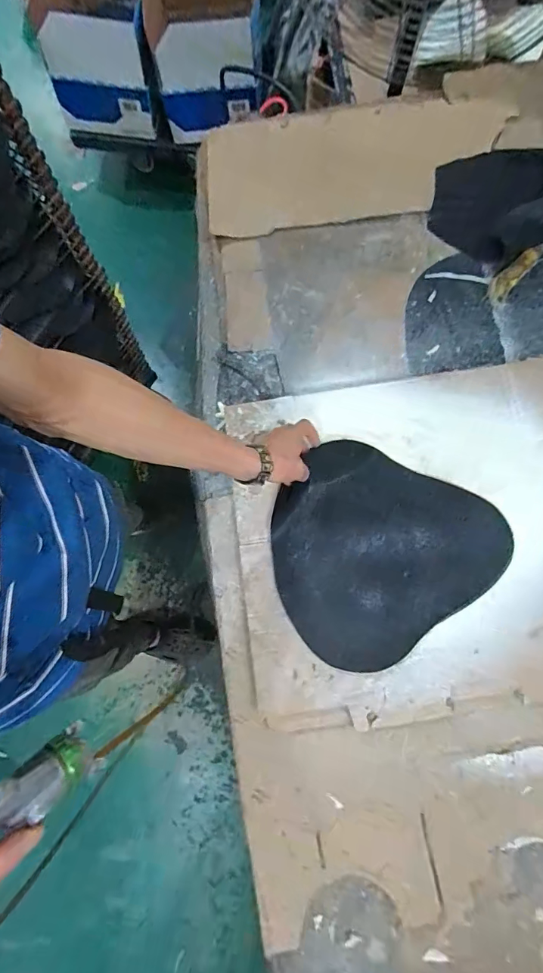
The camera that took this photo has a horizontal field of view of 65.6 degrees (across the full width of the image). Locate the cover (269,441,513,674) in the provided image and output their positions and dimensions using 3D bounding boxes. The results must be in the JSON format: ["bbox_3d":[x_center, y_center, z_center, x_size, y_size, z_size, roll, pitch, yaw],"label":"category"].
[{"bbox_3d":[0.155,0.078,0.639,0.333,0.035,0.298,-35,82,-7],"label":"cover"}]

